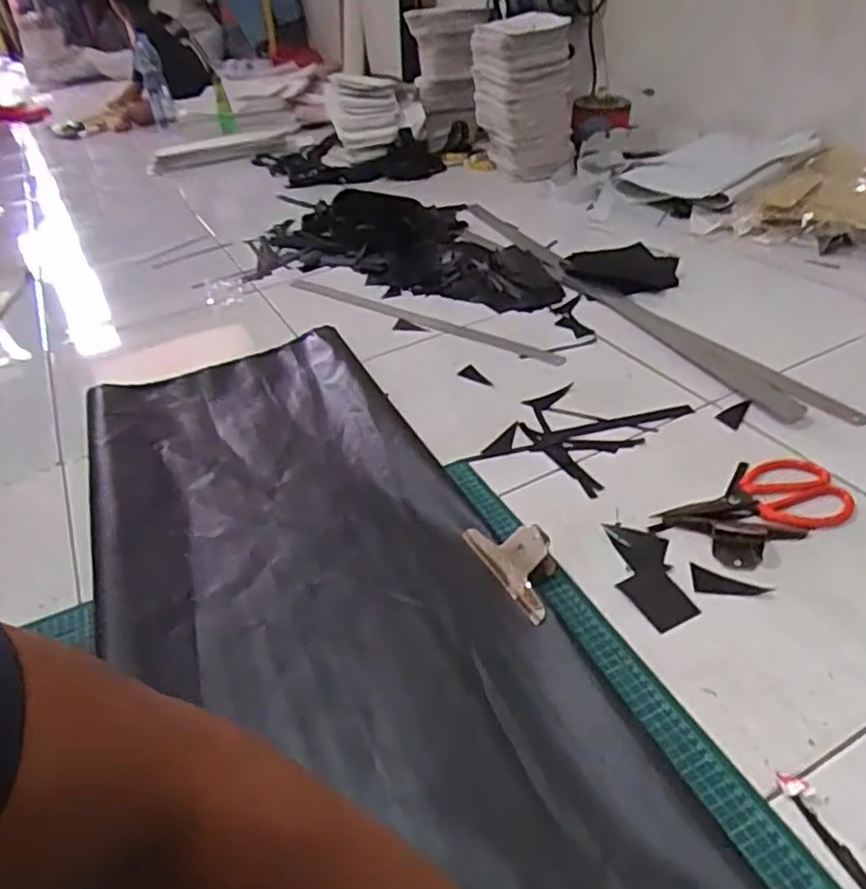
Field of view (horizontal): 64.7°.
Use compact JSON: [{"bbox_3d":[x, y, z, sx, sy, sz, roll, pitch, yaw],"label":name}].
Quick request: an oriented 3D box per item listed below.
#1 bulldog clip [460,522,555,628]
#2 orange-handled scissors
[{"bbox_3d":[0.090,0.115,0.694,0.061,0.035,0.137,-21,38,-17],"label":"bulldog clip"},{"bbox_3d":[0.348,0.064,0.747,0.203,0.011,0.100,-13,36,-7],"label":"orange-handled scissors"}]

